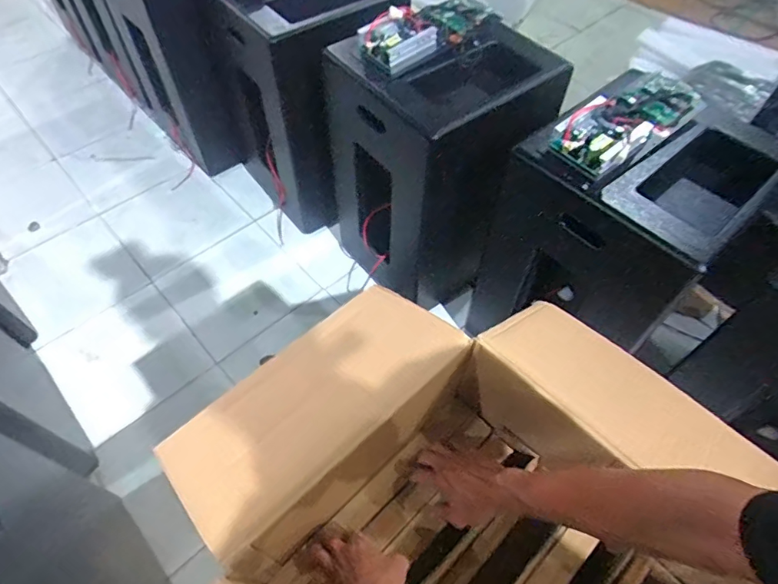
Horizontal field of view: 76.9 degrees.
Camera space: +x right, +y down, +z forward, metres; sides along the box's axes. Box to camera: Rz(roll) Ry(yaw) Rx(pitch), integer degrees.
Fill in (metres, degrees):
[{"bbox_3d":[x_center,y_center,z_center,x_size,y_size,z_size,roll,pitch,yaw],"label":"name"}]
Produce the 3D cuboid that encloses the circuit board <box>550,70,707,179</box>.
[{"bbox_3d":[0.504,-0.359,1.024,0.413,0.063,0.141,-34,62,-23],"label":"circuit board"}]

